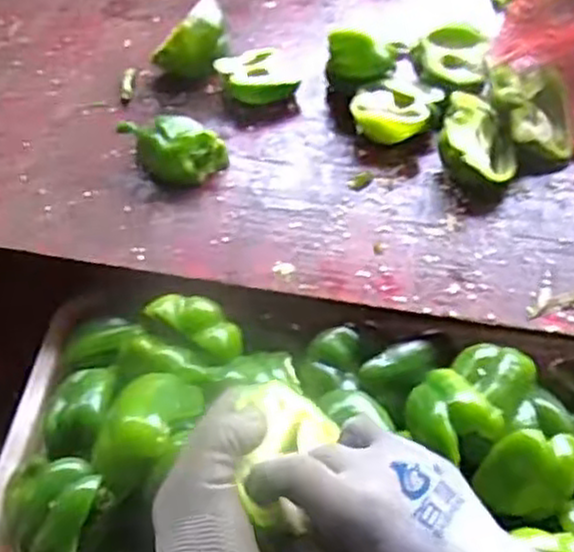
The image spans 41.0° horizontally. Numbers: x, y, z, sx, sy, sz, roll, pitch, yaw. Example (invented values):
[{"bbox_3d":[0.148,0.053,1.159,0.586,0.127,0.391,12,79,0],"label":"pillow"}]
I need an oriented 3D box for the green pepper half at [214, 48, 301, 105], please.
[{"bbox_3d":[-0.030,-0.201,0.777,0.072,0.039,0.046,-20,57,-11],"label":"green pepper half"}]

